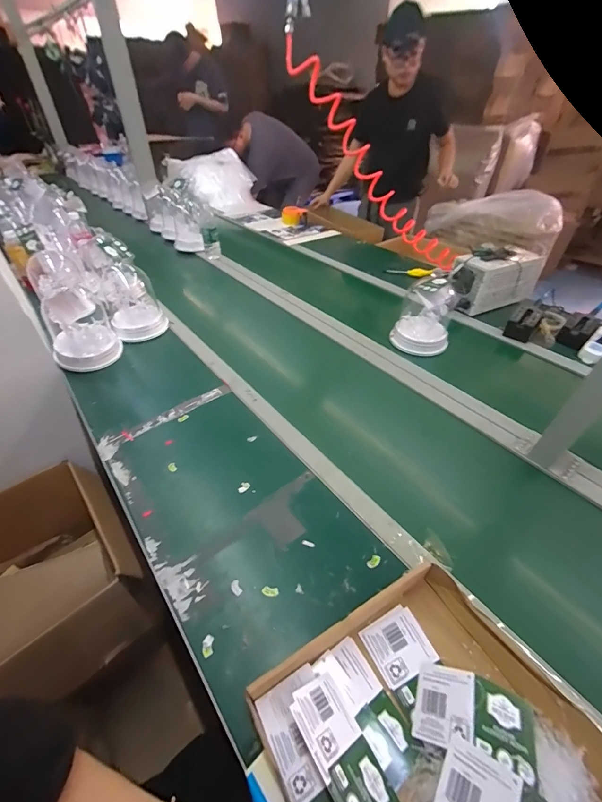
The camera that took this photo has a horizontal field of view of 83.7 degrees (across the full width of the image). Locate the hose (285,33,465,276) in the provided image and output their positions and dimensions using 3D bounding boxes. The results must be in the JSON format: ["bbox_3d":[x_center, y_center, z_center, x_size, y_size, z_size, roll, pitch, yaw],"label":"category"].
[{"bbox_3d":[0.269,-0.628,1.025,0.826,0.098,0.089,27,28,-37],"label":"hose"}]

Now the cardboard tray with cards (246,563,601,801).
[{"bbox_3d":[0.143,0.360,0.326,0.298,0.094,0.306,-21,48,-22],"label":"cardboard tray with cards"}]

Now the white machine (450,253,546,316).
[{"bbox_3d":[0.621,-0.389,1.080,0.268,0.151,0.109,-13,45,-15],"label":"white machine"}]

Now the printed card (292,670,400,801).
[{"bbox_3d":[0.046,0.357,0.338,0.072,0.010,0.134,25,17,-46],"label":"printed card"}]

